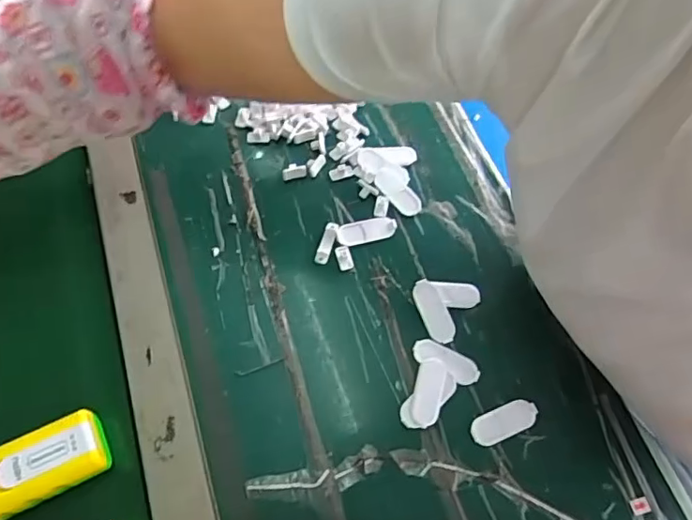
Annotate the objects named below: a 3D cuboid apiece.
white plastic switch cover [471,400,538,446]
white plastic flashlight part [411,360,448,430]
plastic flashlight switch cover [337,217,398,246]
[{"bbox_3d":[0.113,0.115,0.373,0.050,0.004,0.021,-20,66,-10],"label":"white plastic switch cover"},{"bbox_3d":[0.060,0.096,0.379,0.020,0.004,0.046,15,65,7],"label":"white plastic flashlight part"},{"bbox_3d":[0.018,-0.025,0.437,0.050,0.004,0.020,-15,66,-7],"label":"plastic flashlight switch cover"}]

